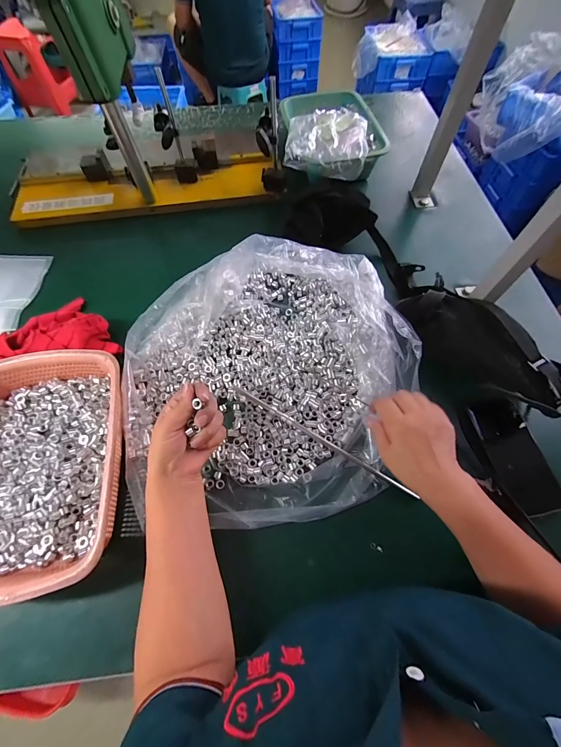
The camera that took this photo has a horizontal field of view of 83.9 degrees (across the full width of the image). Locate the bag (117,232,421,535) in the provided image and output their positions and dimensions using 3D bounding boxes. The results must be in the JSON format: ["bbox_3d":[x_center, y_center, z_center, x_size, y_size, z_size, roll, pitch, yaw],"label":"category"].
[{"bbox_3d":[-0.026,-0.026,0.476,0.433,0.091,0.459,-9,64,-5],"label":"bag"}]

